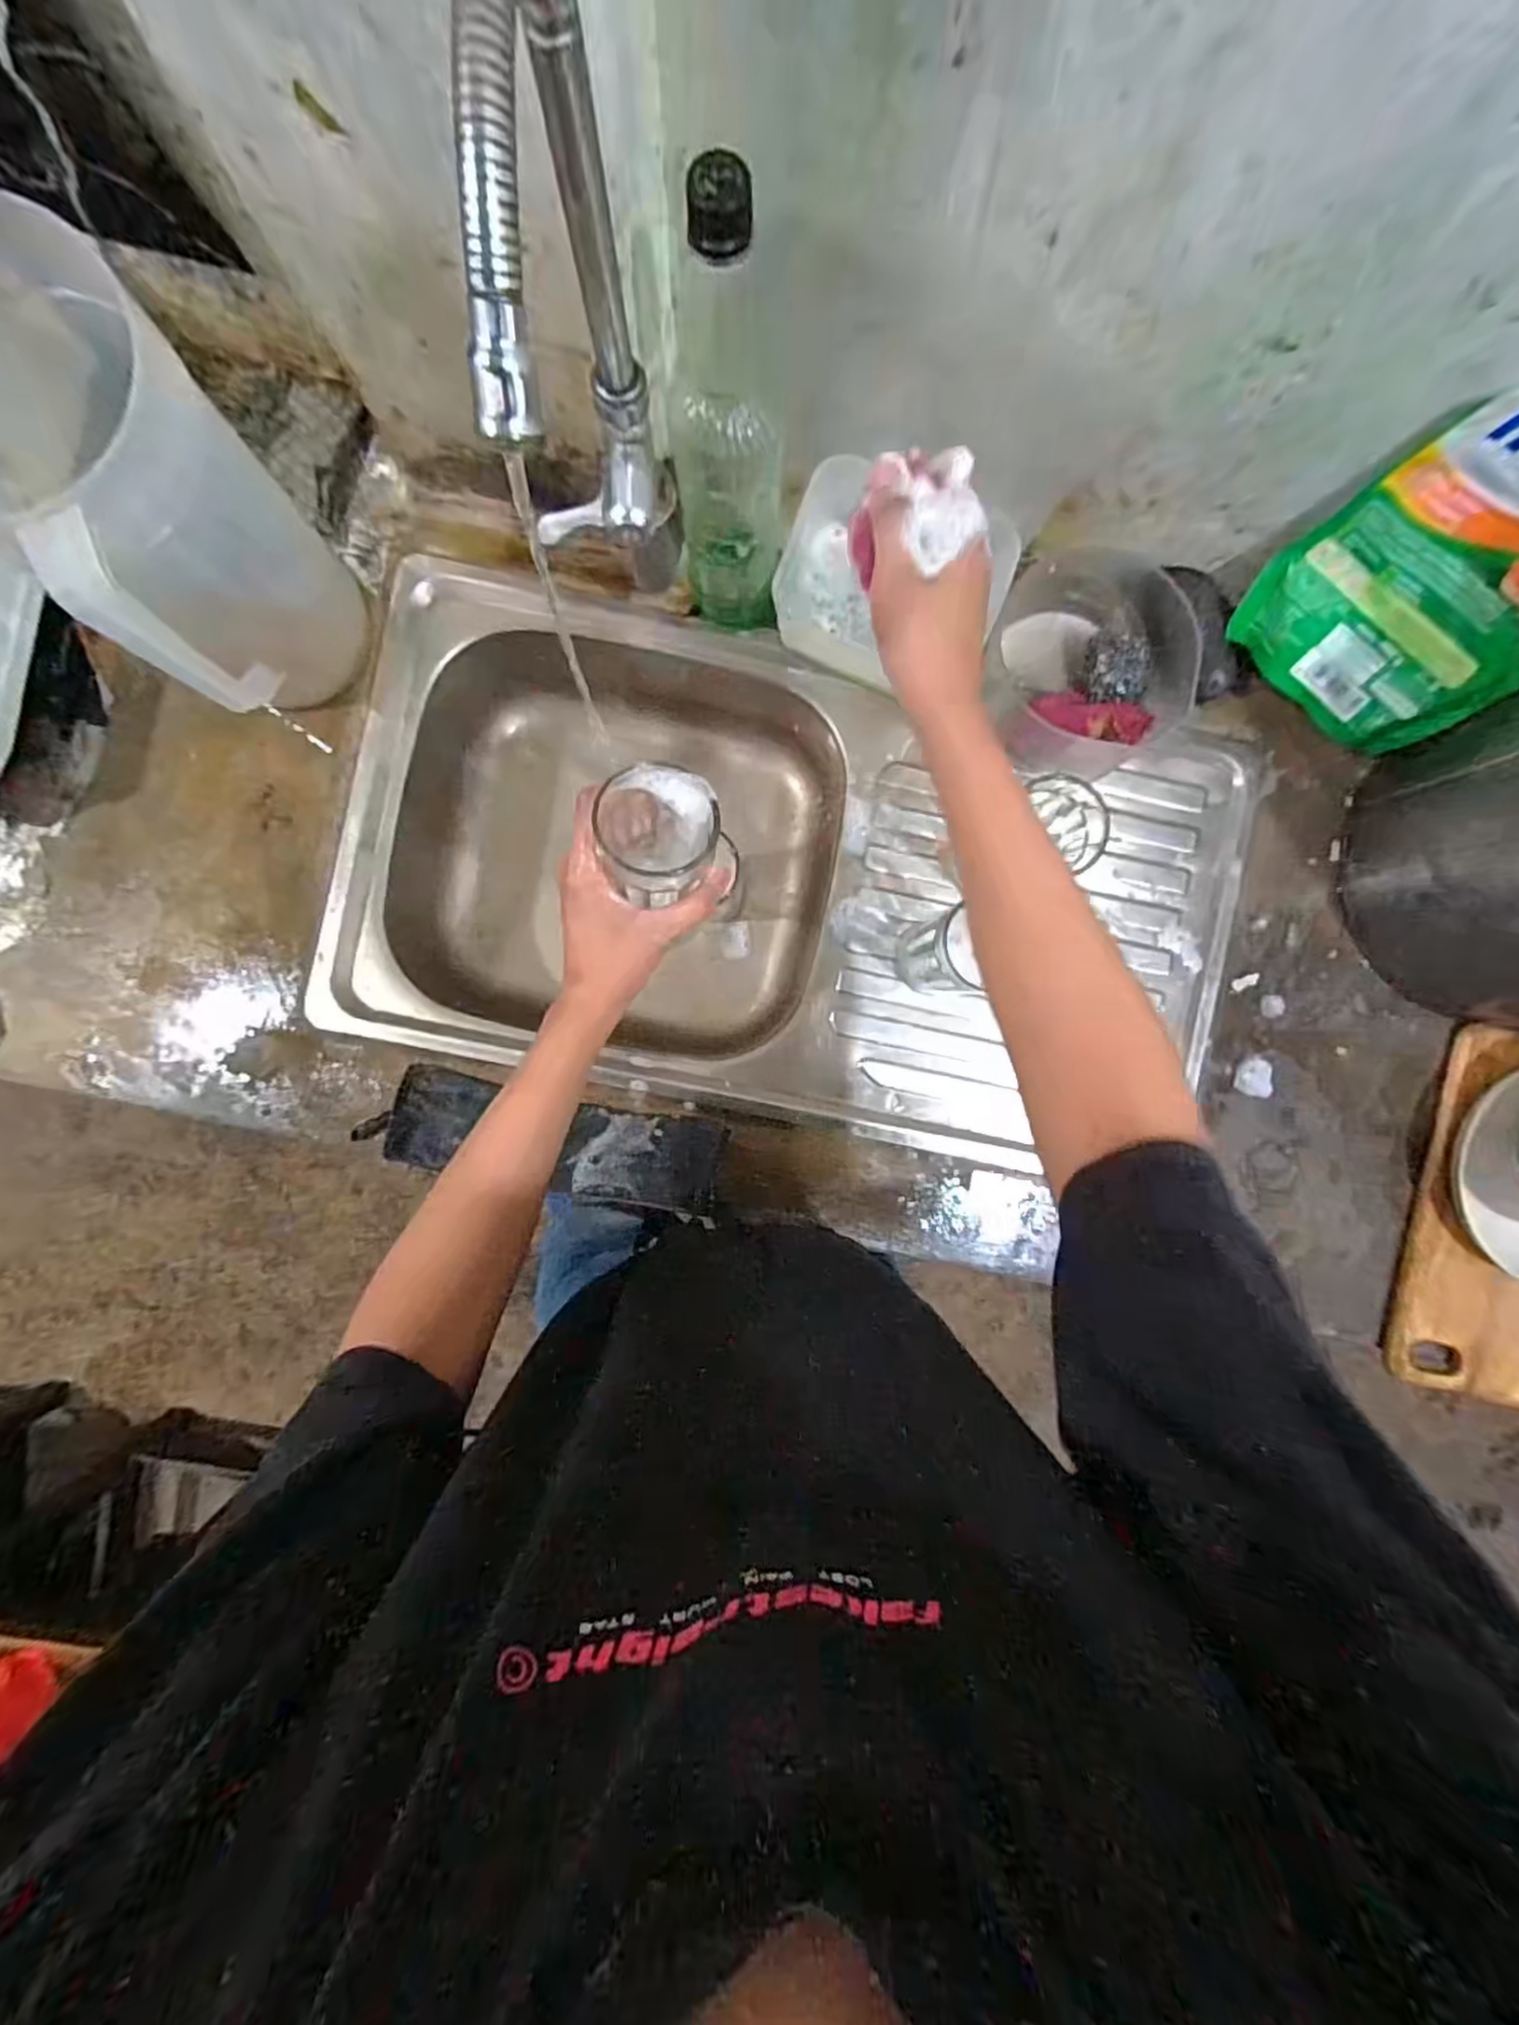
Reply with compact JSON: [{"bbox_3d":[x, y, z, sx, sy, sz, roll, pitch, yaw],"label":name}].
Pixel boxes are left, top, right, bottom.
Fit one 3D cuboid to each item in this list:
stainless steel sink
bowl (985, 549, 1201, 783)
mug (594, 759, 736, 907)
[{"bbox_3d":[0.026,-0.110,0.652,0.745,0.138,0.387,12,91,-3],"label":"stainless steel sink"},{"bbox_3d":[0.259,-0.287,0.559,0.136,0.073,0.168,1,91,-3],"label":"bowl"},{"bbox_3d":[-0.061,-0.108,0.441,0.071,0.089,0.071,-25,92,-2],"label":"mug"}]

